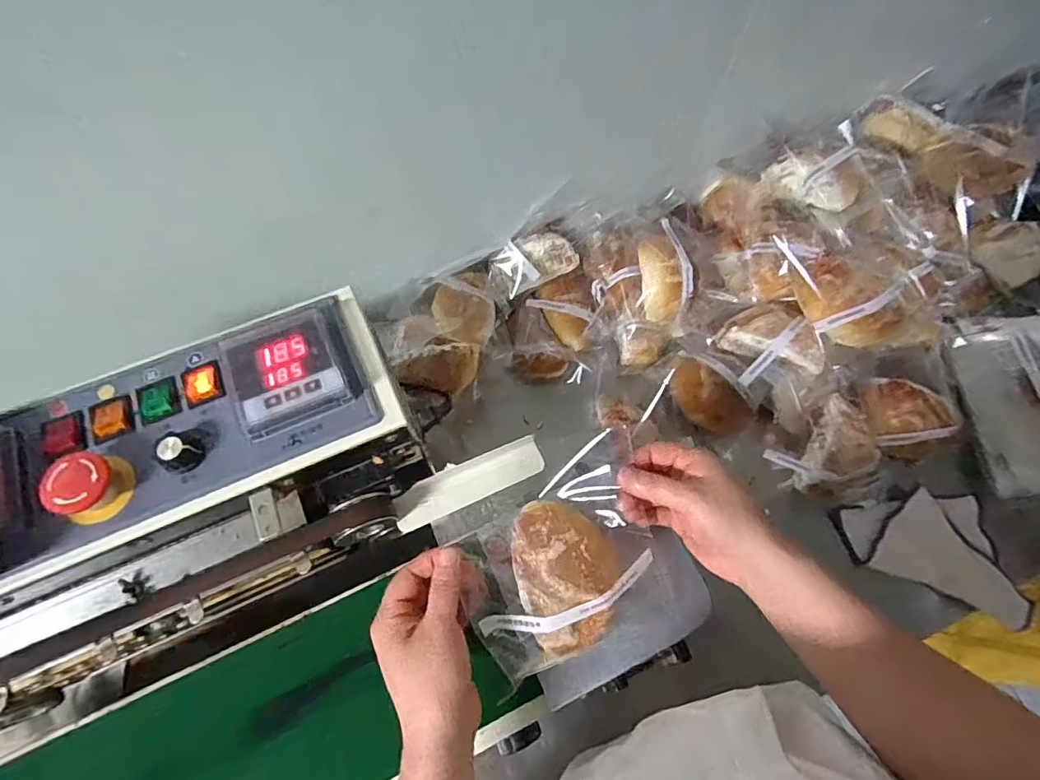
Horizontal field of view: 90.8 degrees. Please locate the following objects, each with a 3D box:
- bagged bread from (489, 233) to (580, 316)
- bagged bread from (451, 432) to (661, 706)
[{"bbox_3d":[0.011,-0.150,0.629,0.117,0.044,0.057,-33,73,-12],"label":"bagged bread"},{"bbox_3d":[0.030,0.131,0.381,0.145,0.060,0.117,-29,72,-11],"label":"bagged bread"}]

